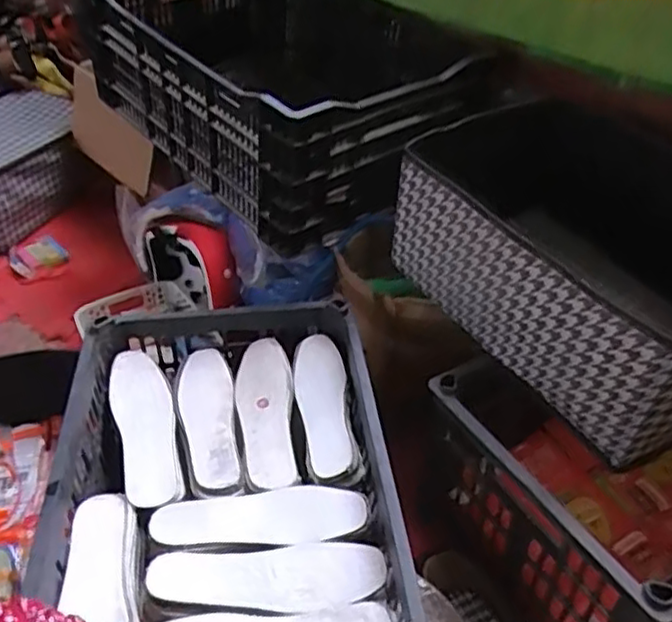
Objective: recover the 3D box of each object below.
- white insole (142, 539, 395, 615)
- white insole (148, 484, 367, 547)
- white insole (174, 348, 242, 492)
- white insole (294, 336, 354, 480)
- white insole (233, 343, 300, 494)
[{"bbox_3d":[-0.065,0.259,0.653,0.221,0.017,0.073,-3,41,-3],"label":"white insole"},{"bbox_3d":[-0.082,0.216,0.714,0.219,0.011,0.070,-2,41,-1],"label":"white insole"},{"bbox_3d":[-0.157,0.127,0.821,0.067,0.013,0.216,-11,42,-11],"label":"white insole"},{"bbox_3d":[-0.018,0.112,0.828,0.062,0.021,0.209,-4,41,-4],"label":"white insole"},{"bbox_3d":[-0.088,0.122,0.829,0.068,0.019,0.222,-5,41,-4],"label":"white insole"}]

